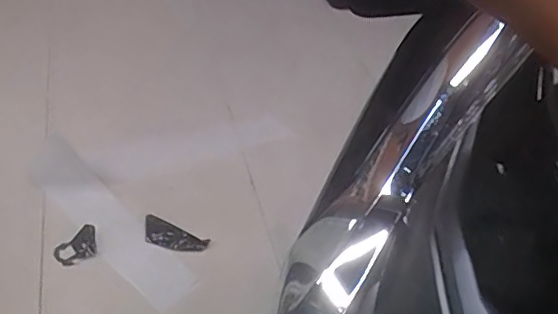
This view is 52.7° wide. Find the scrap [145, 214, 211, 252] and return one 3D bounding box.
[{"bbox_3d":[-0.294,0.226,1.551,0.194,0.009,0.079,22,49,13],"label":"scrap"}]

